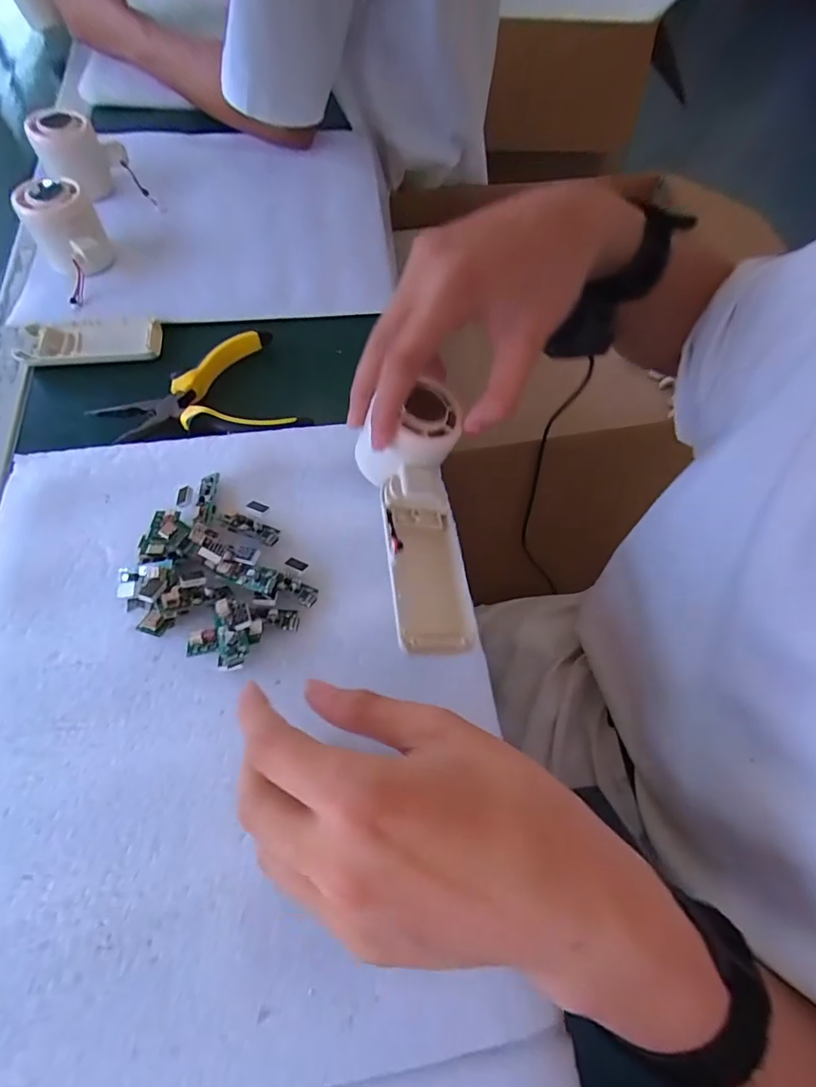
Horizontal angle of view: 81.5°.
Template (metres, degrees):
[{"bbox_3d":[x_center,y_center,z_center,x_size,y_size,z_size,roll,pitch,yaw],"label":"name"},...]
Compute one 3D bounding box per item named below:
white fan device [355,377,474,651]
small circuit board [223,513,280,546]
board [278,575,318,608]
[{"bbox_3d":[0.004,-0.019,0.270,0.059,0.043,0.156,-4,74,0],"label":"white fan device"},{"bbox_3d":[-0.095,-0.010,0.288,0.033,0.007,0.013,20,64,8],"label":"small circuit board"},{"bbox_3d":[-0.063,0.026,0.270,0.024,0.004,0.011,29,65,-2],"label":"board"}]

